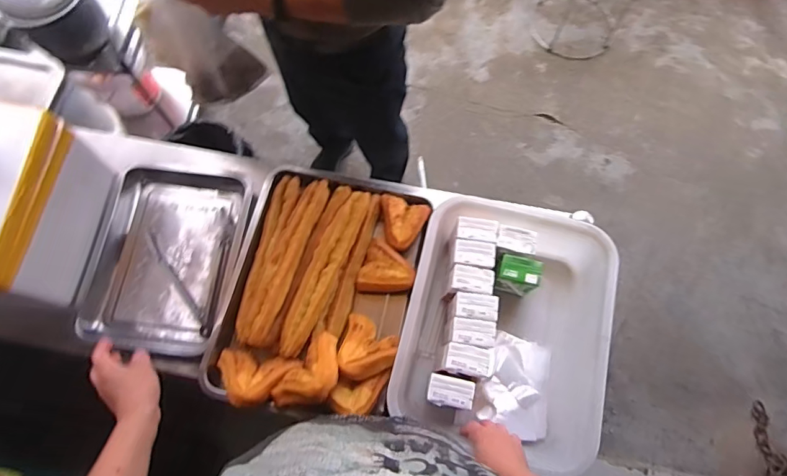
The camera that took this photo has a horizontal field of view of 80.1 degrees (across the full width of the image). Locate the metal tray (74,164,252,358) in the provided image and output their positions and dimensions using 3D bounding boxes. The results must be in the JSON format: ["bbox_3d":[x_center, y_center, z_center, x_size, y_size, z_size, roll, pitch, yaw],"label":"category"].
[{"bbox_3d":[-0.414,0.034,0.870,0.251,0.056,0.338,7,70,2],"label":"metal tray"}]

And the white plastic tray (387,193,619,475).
[{"bbox_3d":[0.182,0.144,0.790,0.310,0.119,0.385,14,70,5],"label":"white plastic tray"}]

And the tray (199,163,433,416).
[{"bbox_3d":[-0.125,0.079,0.816,0.315,0.107,0.429,11,74,4],"label":"tray"}]

